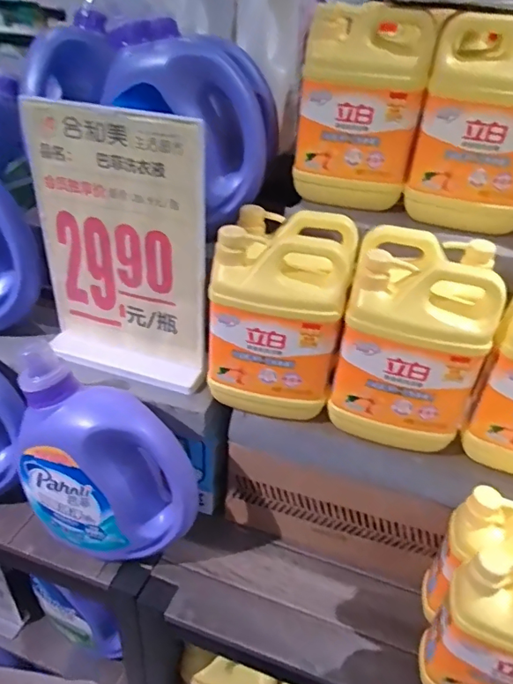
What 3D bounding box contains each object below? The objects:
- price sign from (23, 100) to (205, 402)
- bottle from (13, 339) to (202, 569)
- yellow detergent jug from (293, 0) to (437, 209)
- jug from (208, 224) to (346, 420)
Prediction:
[{"bbox_3d":[-0.166,-0.101,0.611,0.226,0.313,0.052,11,32,15],"label":"price sign"},{"bbox_3d":[-0.181,0.146,0.623,0.202,0.245,0.086,8,32,11],"label":"bottle"},{"bbox_3d":[0.127,-0.285,0.644,0.145,0.212,0.081,7,32,9],"label":"yellow detergent jug"},{"bbox_3d":[0.023,-0.018,0.588,0.147,0.208,0.074,8,32,11],"label":"jug"}]

